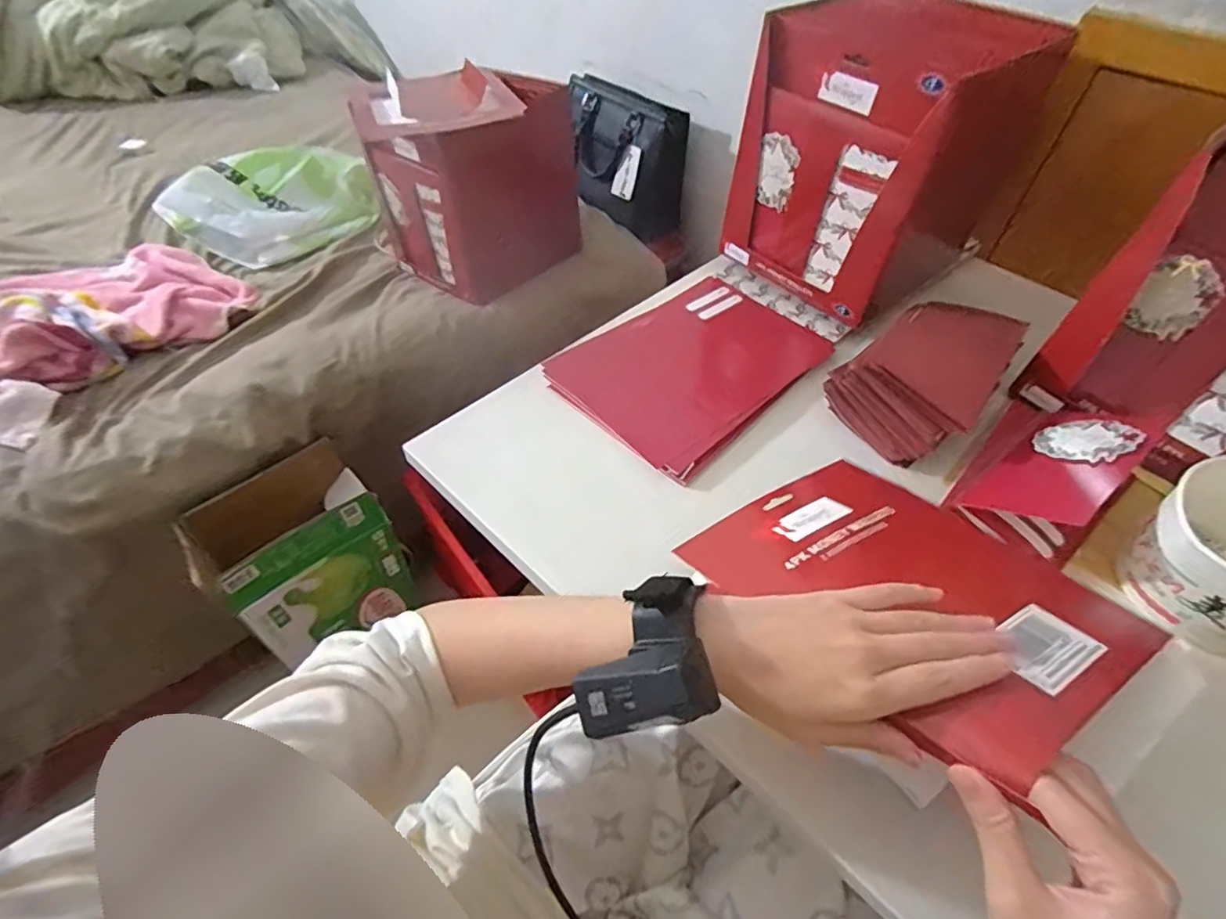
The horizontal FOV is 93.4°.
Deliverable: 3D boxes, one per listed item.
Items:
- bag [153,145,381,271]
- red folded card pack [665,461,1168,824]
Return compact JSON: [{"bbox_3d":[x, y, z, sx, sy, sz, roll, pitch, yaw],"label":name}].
[{"bbox_3d":[-0.565,-0.436,0.972,0.213,0.082,0.290,34,55,23],"label":"bag"},{"bbox_3d":[0.187,0.077,0.377,0.194,0.020,0.233,-18,30,-29],"label":"red folded card pack"}]

